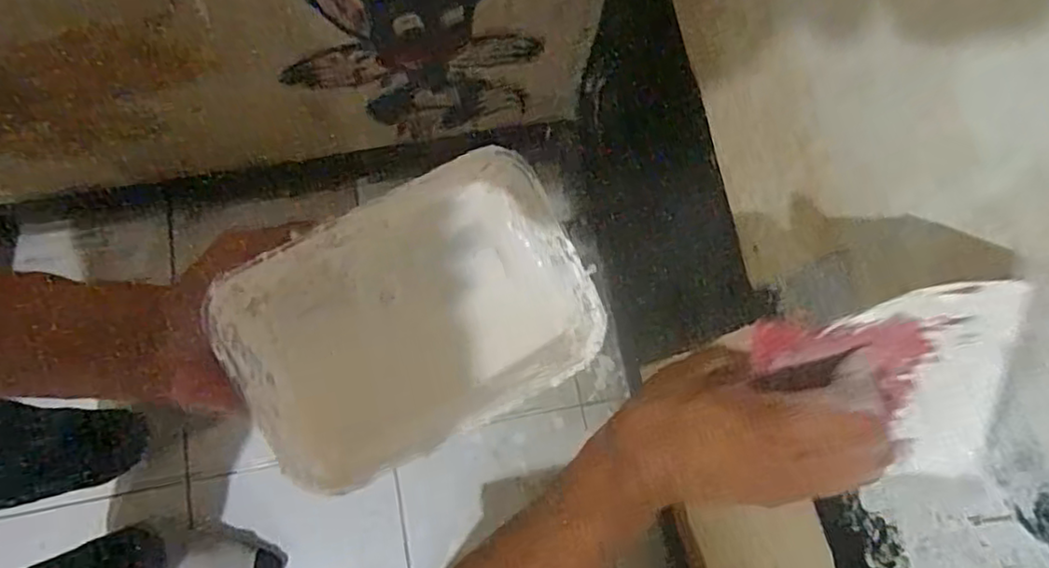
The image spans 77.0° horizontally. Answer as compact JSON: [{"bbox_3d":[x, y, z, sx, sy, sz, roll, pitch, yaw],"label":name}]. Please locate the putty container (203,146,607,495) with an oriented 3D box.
[{"bbox_3d":[-0.056,0.016,0.338,0.168,0.060,0.119,-25,96,-5],"label":"putty container"}]

